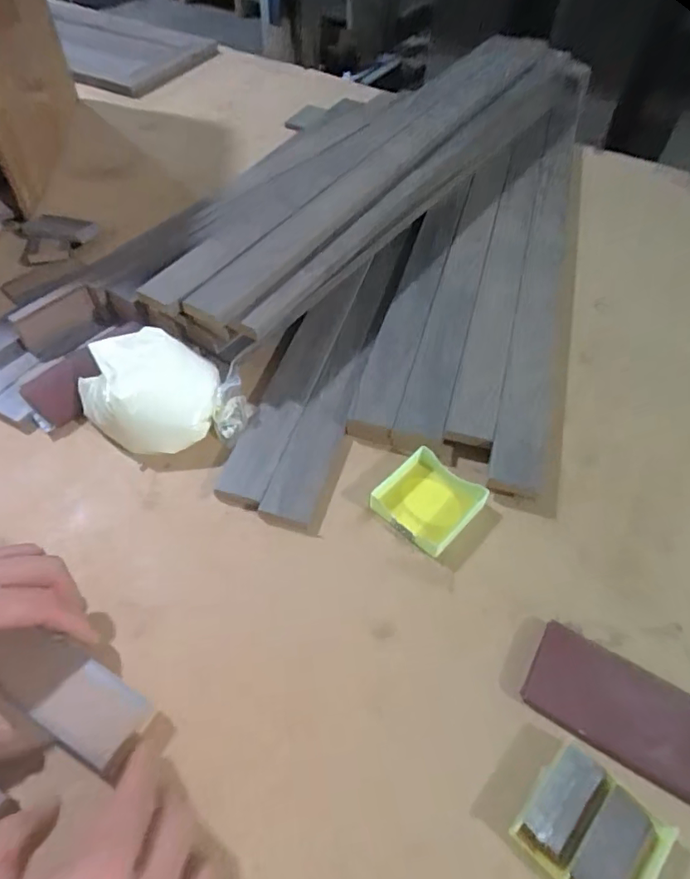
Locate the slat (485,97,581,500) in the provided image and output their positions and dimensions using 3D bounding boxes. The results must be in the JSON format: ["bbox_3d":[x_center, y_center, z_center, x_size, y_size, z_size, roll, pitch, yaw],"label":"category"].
[{"bbox_3d":[0.225,-0.215,0.596,0.048,0.020,0.650,14,53,9],"label":"slat"}]

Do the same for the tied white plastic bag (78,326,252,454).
[{"bbox_3d":[-0.155,-0.039,0.448,0.139,0.057,0.089,17,54,12],"label":"tied white plastic bag"}]

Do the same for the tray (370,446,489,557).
[{"bbox_3d":[0.064,0.047,0.416,0.064,0.016,0.066,36,60,24],"label":"tray"}]

